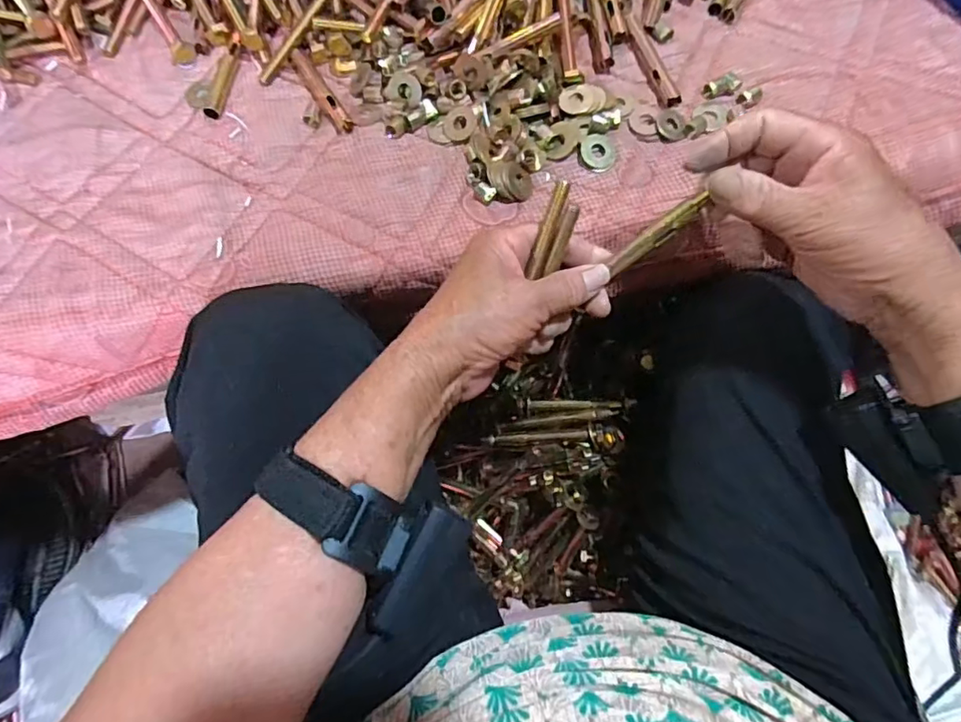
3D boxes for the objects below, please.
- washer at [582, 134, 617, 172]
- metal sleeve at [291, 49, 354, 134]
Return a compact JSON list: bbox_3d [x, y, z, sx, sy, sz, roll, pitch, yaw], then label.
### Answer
[{"bbox_3d":[0.083,-0.148,0.392,0.025,0.006,0.026,-1,71,2],"label":"washer"},{"bbox_3d":[-0.119,-0.203,0.414,0.012,0.009,0.084,-31,73,-8],"label":"metal sleeve"}]

